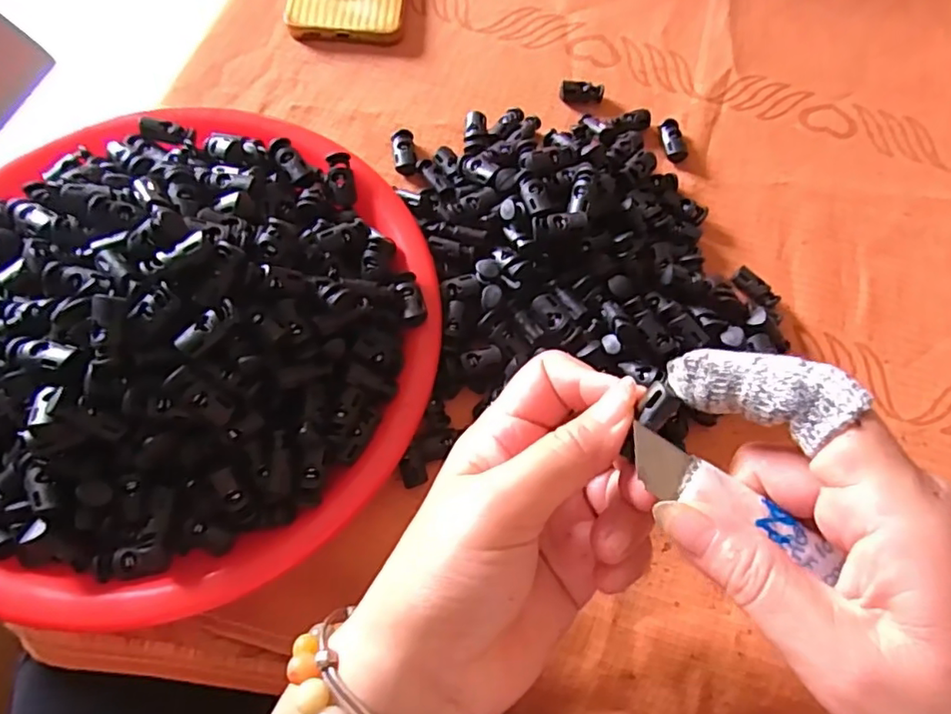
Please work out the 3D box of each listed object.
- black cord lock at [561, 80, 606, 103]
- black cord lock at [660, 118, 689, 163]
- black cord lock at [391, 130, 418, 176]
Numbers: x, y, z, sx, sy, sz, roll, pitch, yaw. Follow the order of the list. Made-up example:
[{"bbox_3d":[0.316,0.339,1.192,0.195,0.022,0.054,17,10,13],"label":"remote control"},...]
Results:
[{"bbox_3d":[0.069,-0.168,0.379,0.028,0.011,0.010,0,68,-3],"label":"black cord lock"},{"bbox_3d":[0.123,-0.134,0.368,0.015,0.007,0.031,-2,68,-3],"label":"black cord lock"},{"bbox_3d":[-0.043,-0.122,0.353,0.013,0.009,0.031,-7,68,-5],"label":"black cord lock"}]

